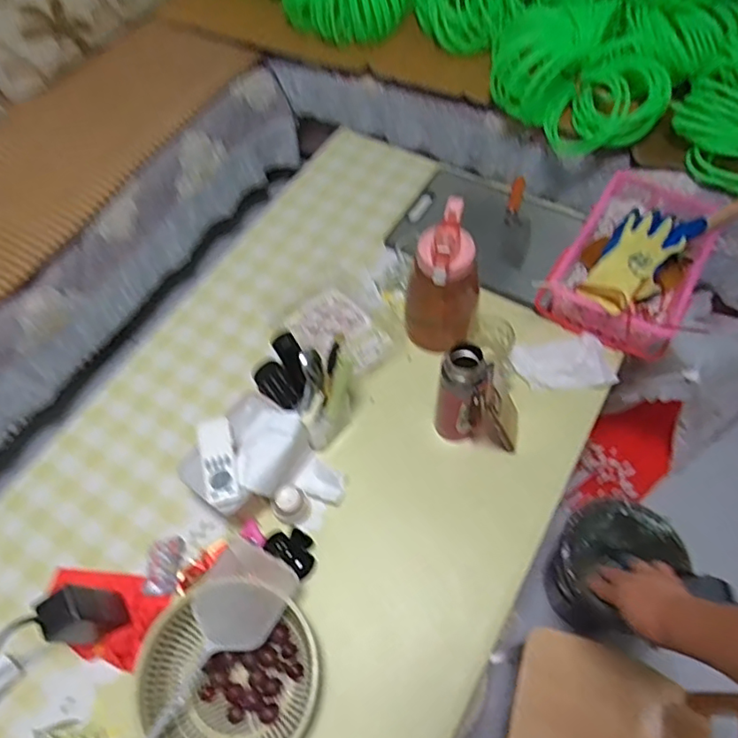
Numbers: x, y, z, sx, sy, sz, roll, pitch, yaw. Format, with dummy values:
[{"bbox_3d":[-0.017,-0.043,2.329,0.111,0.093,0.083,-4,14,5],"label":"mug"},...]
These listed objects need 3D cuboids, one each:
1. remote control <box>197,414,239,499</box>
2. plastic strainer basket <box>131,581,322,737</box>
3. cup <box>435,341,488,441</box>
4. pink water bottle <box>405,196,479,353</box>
[{"bbox_3d":[-0.212,0.123,0.784,0.044,0.013,0.119,-16,61,-6],"label":"remote control"},{"bbox_3d":[-0.183,0.385,0.705,0.237,0.085,0.215,20,63,14],"label":"plastic strainer basket"},{"bbox_3d":[0.132,0.041,0.826,0.056,0.202,0.061,-1,60,3],"label":"cup"},{"bbox_3d":[0.122,-0.138,0.903,0.114,0.236,0.131,10,61,9],"label":"pink water bottle"}]

